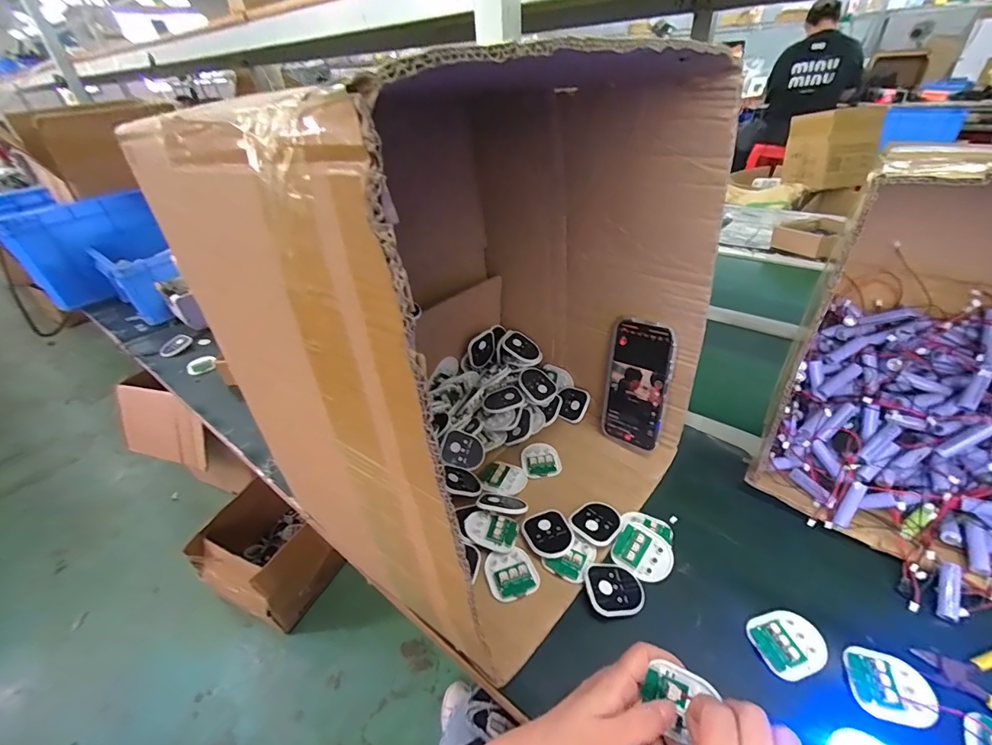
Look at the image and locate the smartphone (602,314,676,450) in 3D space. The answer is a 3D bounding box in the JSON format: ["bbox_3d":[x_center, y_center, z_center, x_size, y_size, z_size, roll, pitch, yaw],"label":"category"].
[{"bbox_3d":[0.180,0.017,0.552,0.013,0.168,0.079,-17,30,-42],"label":"smartphone"}]

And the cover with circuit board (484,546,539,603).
[{"bbox_3d":[0.015,0.203,0.441,0.050,0.008,0.054,-16,38,-15],"label":"cover with circuit board"}]

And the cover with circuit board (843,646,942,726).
[{"bbox_3d":[0.326,0.255,0.355,0.060,0.011,0.052,-2,36,4],"label":"cover with circuit board"}]

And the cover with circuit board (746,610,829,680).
[{"bbox_3d":[0.262,0.240,0.385,0.063,0.009,0.050,-14,37,-13],"label":"cover with circuit board"}]

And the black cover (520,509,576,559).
[{"bbox_3d":[0.058,0.176,0.473,0.050,0.009,0.058,-17,38,-16],"label":"black cover"}]

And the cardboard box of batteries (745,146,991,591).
[{"bbox_3d":[0.489,-0.018,0.436,0.280,0.352,0.298,25,46,34],"label":"cardboard box of batteries"}]

